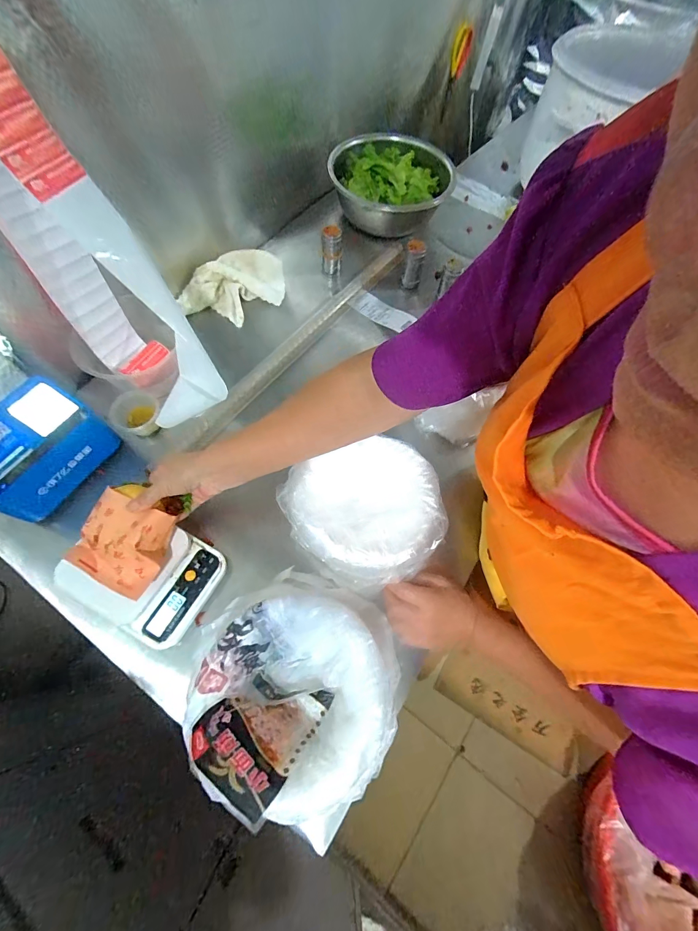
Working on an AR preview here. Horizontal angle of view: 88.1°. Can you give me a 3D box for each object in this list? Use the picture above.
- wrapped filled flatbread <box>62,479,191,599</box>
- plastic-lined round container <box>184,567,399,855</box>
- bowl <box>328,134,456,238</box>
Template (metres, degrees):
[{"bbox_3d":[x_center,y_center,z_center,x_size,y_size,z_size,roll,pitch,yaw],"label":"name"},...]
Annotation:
[{"bbox_3d":[-0.283,0.085,0.454,0.115,0.054,0.126,20,66,6],"label":"wrapped filled flatbread"},{"bbox_3d":[-0.054,0.229,0.396,0.232,0.106,0.205,21,66,7],"label":"plastic-lined round container"},{"bbox_3d":[0.096,-0.645,0.823,0.272,0.091,0.286,1,65,-2],"label":"bowl"}]

